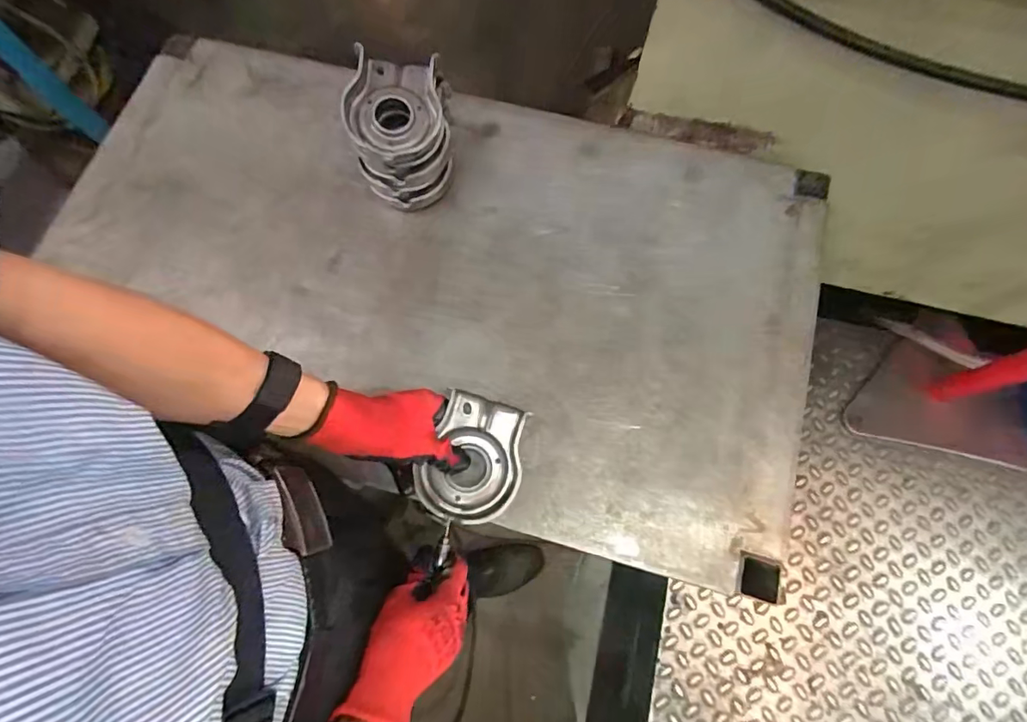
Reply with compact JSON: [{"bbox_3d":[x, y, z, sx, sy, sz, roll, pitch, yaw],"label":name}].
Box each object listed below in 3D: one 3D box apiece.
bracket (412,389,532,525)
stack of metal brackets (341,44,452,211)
[{"bbox_3d":[-0.039,0.098,0.493,0.094,0.027,0.124,15,74,6],"label":"bracket"},{"bbox_3d":[-0.129,-0.270,0.589,0.105,0.106,0.142,-3,73,1],"label":"stack of metal brackets"}]

